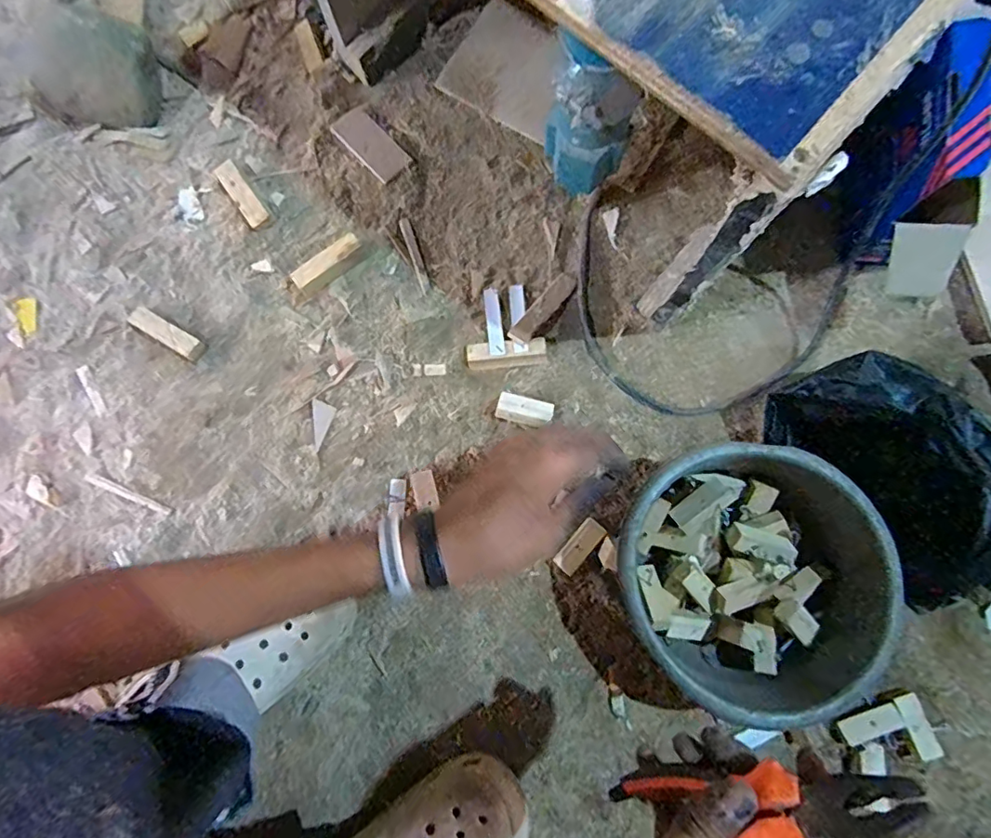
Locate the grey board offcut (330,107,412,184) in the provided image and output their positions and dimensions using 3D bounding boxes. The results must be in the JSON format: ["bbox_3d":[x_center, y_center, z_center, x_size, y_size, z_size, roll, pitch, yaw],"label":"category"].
[{"bbox_3d":[-0.133,-0.293,0.576,0.042,0.004,0.089,-43,86,-3],"label":"grey board offcut"}]

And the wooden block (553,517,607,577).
[{"bbox_3d":[0.077,0.117,0.494,0.023,0.011,0.053,40,86,4],"label":"wooden block"}]

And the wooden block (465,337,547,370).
[{"bbox_3d":[0.010,-0.063,0.523,0.077,0.020,0.023,-4,84,0],"label":"wooden block"}]

